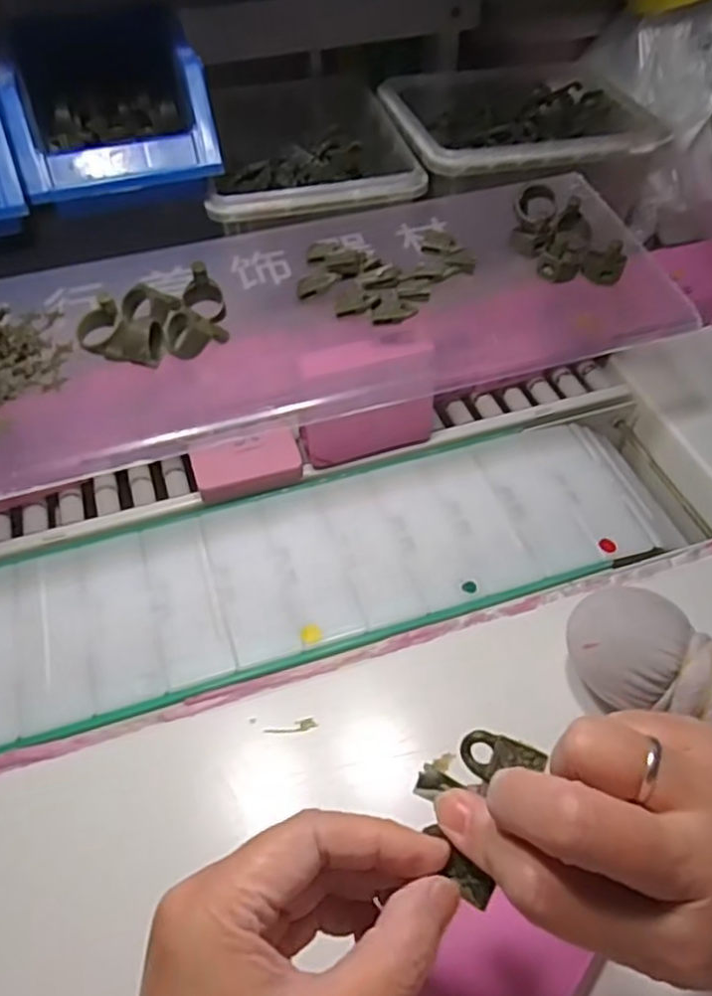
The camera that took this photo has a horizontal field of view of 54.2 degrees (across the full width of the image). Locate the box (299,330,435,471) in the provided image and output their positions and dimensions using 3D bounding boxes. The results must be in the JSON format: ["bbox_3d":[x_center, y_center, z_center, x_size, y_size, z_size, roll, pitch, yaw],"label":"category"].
[{"bbox_3d":[0.008,-0.065,0.456,0.088,0.074,0.029,-14,55,-10],"label":"box"}]

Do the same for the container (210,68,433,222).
[{"bbox_3d":[-0.046,-0.269,0.558,0.156,0.058,0.214,-10,52,-7],"label":"container"}]

